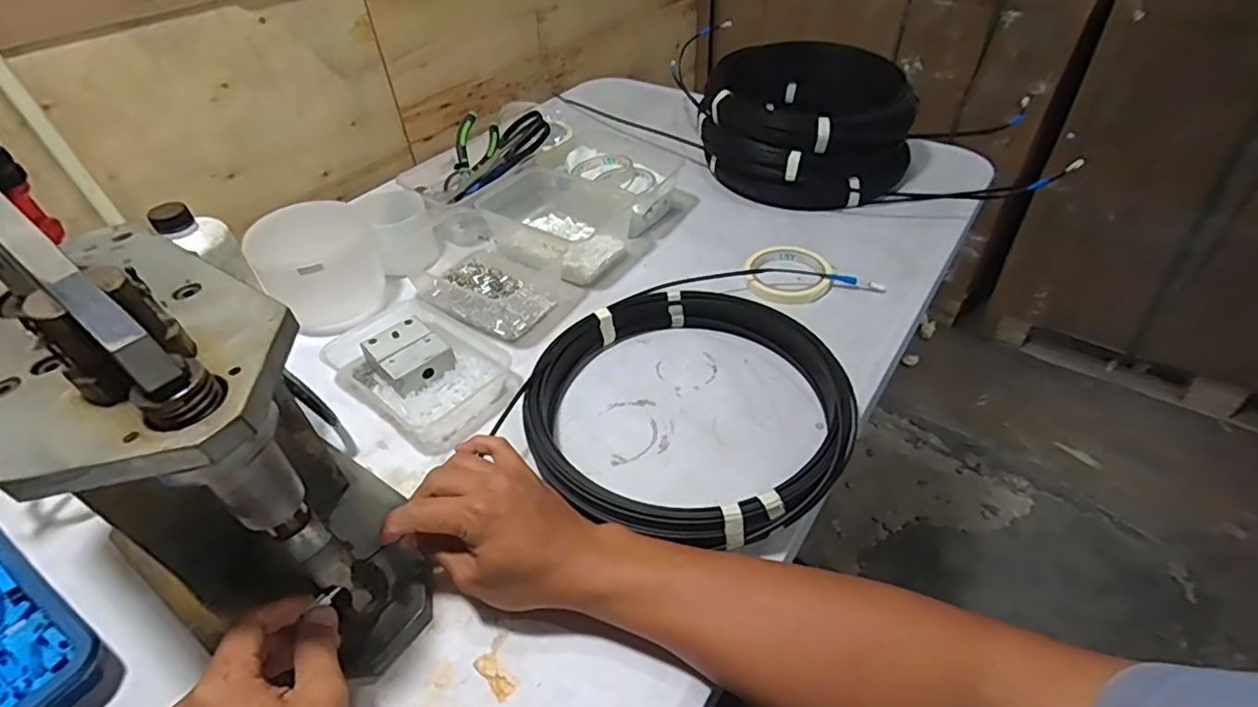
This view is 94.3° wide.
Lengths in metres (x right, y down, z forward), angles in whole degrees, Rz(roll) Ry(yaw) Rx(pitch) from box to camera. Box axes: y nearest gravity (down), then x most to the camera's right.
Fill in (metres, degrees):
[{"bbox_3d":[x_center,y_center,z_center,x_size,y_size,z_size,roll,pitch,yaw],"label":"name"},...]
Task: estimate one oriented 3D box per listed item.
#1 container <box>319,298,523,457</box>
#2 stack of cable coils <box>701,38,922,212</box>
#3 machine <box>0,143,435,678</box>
[{"bbox_3d":[-0.205,0.010,0.583,0.182,0.039,0.126,26,50,28],"label":"container"},{"bbox_3d":[0.249,-0.330,0.828,0.275,0.124,0.282,6,44,10],"label":"stack of cable coils"},{"bbox_3d":[-0.268,0.043,0.359,0.269,0.286,0.142,24,49,26],"label":"machine"}]

